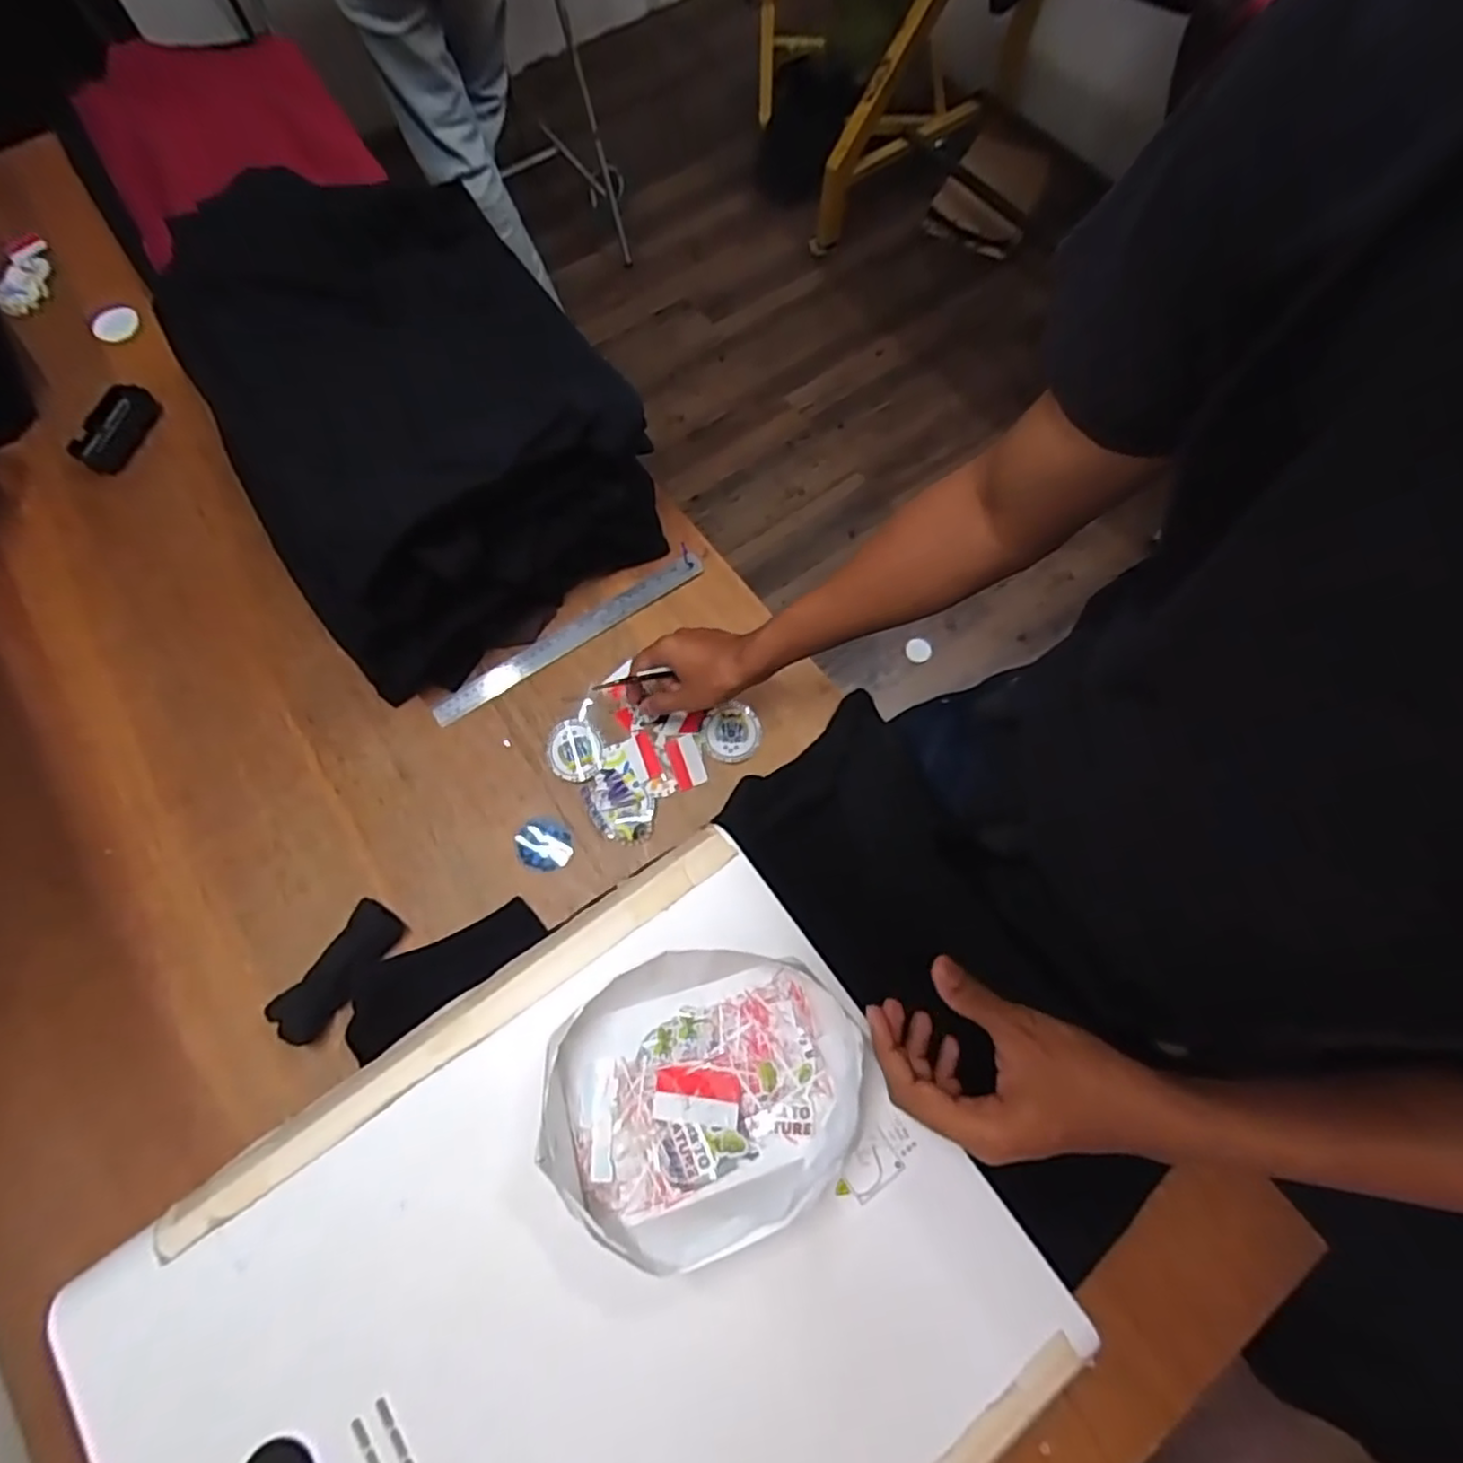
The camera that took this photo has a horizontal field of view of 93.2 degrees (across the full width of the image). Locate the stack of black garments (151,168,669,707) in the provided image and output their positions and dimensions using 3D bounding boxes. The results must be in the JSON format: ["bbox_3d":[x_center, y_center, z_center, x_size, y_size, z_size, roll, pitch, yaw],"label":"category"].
[{"bbox_3d":[-0.340,-0.364,0.737,0.364,0.183,0.549,-30,74,-10],"label":"stack of black garments"}]

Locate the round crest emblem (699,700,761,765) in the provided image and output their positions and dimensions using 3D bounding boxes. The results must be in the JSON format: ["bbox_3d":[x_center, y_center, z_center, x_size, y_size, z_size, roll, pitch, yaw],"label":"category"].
[{"bbox_3d":[0.000,0.001,0.715,0.062,0.004,0.061,0,71,-1],"label":"round crest emblem"}]

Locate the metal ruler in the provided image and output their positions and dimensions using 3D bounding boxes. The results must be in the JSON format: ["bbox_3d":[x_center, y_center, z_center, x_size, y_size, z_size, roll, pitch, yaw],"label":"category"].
[{"bbox_3d":[-0.172,-0.104,0.750,0.324,0.004,0.027,-33,80,-9],"label":"metal ruler"}]

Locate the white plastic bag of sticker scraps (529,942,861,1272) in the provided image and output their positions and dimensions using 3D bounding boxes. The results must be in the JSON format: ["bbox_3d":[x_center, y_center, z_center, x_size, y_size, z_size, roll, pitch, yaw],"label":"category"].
[{"bbox_3d":[-0.017,0.221,0.439,0.190,0.051,0.159,-28,74,-10],"label":"white plastic bag of sticker scraps"}]

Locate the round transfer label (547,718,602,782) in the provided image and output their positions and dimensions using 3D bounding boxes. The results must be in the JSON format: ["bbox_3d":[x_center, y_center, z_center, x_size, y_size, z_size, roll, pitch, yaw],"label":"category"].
[{"bbox_3d":[-0.161,0.019,0.707,0.052,0.007,0.063,-9,80,-2],"label":"round transfer label"}]

